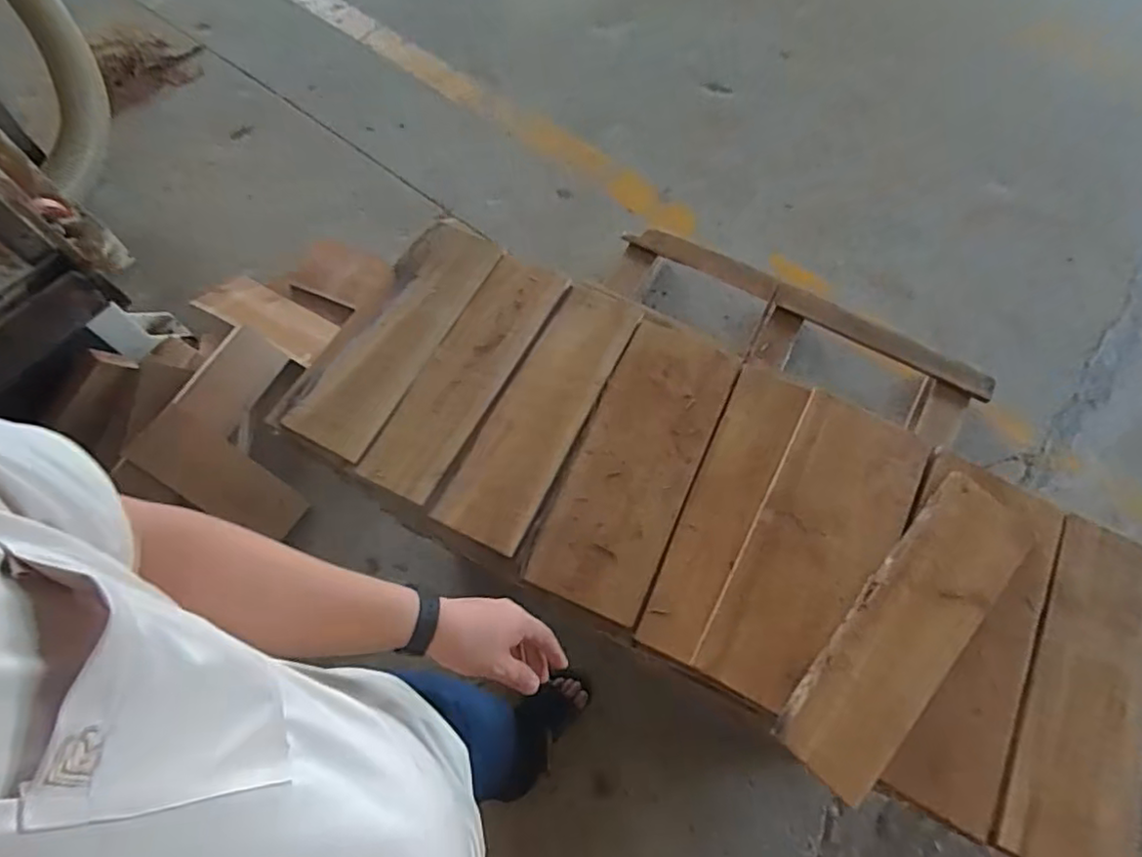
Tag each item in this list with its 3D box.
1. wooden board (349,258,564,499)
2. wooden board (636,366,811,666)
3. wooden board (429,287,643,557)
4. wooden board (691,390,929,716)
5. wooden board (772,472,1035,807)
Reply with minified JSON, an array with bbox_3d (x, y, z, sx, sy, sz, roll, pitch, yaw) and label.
[{"bbox_3d":[-0.180,-0.103,1.069,0.135,0.021,0.476,26,69,12],"label":"wooden board"},{"bbox_3d":[0.240,0.112,0.966,0.107,0.016,0.488,26,69,12],"label":"wooden board"},{"bbox_3d":[-0.048,-0.038,1.028,0.144,0.015,0.480,24,69,11],"label":"wooden board"},{"bbox_3d":[0.365,0.172,0.925,0.183,0.021,0.484,31,70,13],"label":"wooden board"},{"bbox_3d":[0.480,0.269,0.870,0.497,0.029,0.139,-42,72,-16],"label":"wooden board"}]

